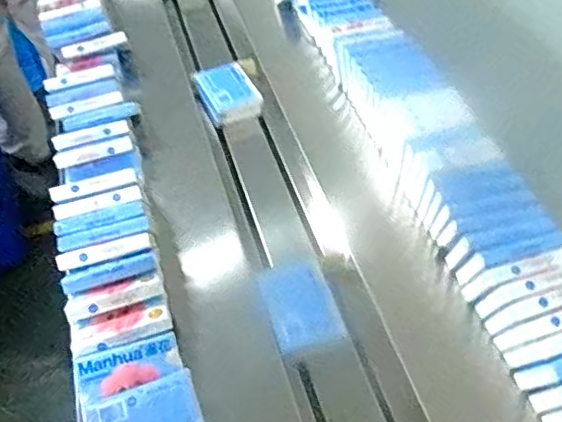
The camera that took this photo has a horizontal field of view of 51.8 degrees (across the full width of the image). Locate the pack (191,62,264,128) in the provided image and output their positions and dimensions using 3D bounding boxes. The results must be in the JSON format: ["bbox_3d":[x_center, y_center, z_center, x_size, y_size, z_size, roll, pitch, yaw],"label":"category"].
[{"bbox_3d":[-0.103,-0.226,1.097,0.106,0.058,0.108,-24,53,-13],"label":"pack"}]

